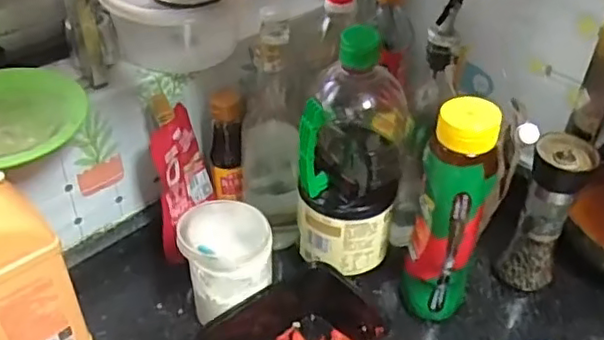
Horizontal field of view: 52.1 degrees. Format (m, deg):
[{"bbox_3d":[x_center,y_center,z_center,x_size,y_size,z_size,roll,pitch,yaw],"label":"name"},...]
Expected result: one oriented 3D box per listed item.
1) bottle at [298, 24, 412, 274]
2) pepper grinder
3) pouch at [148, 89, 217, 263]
[{"bbox_3d":[0.057,-0.028,0.632,0.103,0.252,0.127,8,41,7],"label":"bottle"},{"bbox_3d":[0.255,0.053,0.660,0.055,0.188,0.061,16,42,16],"label":"pepper grinder"},{"bbox_3d":[-0.131,0.006,0.673,0.040,0.185,0.095,9,41,8],"label":"pouch"}]

